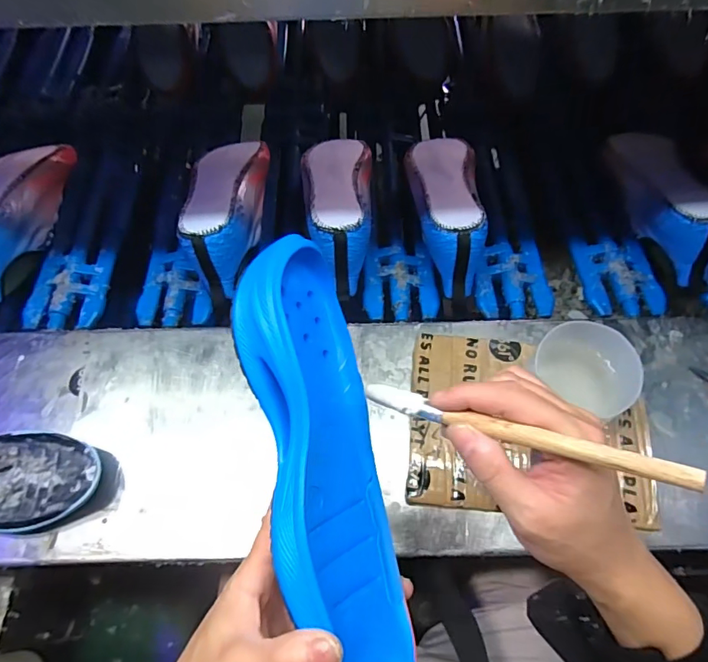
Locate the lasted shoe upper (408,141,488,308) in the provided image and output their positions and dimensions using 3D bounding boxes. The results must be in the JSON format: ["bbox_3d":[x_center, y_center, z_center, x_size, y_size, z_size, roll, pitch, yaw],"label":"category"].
[{"bbox_3d":[0.110,-0.157,0.590,0.087,0.102,0.250,3,64,6],"label":"lasted shoe upper"}]

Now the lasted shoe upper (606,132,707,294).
[{"bbox_3d":[0.387,-0.173,0.601,0.072,0.102,0.254,-1,63,3],"label":"lasted shoe upper"}]

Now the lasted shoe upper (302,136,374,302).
[{"bbox_3d":[-0.024,-0.162,0.587,0.089,0.093,0.250,0,63,4],"label":"lasted shoe upper"}]

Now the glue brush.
[{"bbox_3d":[0.081,0.052,0.258,0.179,0.007,0.014,9,54,39],"label":"glue brush"}]

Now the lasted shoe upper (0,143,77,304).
[{"bbox_3d":[-0.435,-0.151,0.593,0.079,0.102,0.249,5,64,7],"label":"lasted shoe upper"}]

